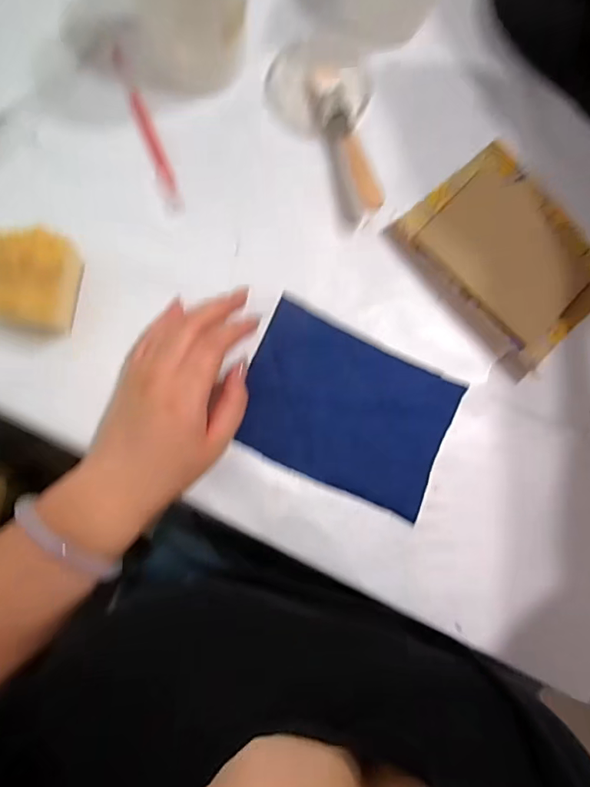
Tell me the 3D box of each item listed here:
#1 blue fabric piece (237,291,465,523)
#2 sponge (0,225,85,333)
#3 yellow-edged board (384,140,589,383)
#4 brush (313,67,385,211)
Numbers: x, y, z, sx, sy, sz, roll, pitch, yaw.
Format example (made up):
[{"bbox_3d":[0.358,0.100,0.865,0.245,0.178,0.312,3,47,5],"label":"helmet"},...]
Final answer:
[{"bbox_3d":[0.044,0.013,0.405,0.170,0.007,0.123,25,82,-7],"label":"blue fabric piece"},{"bbox_3d":[-0.191,-0.082,0.361,0.054,0.044,0.070,14,85,-4],"label":"sponge"},{"bbox_3d":[0.181,-0.116,0.421,0.130,0.010,0.167,-41,91,-6],"label":"yellow-edged board"},{"bbox_3d":[0.044,-0.216,0.413,0.028,0.014,0.125,-21,89,-6],"label":"brush"}]

